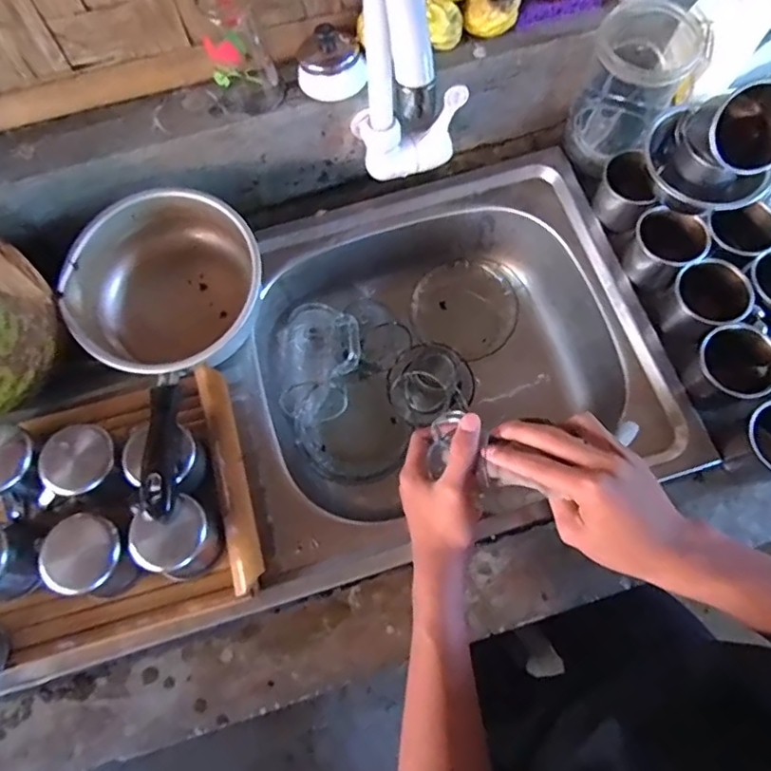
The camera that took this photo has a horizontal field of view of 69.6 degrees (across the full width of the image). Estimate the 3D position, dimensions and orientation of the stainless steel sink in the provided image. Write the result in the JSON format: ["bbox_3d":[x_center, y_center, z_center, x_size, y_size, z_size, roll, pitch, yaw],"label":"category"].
[{"bbox_3d":[0.053,-0.025,0.650,0.443,0.140,0.383,-16,73,-4],"label":"stainless steel sink"}]

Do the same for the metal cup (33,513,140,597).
[{"bbox_3d":[-0.257,0.151,0.495,0.065,0.072,0.066,0,72,1],"label":"metal cup"}]

